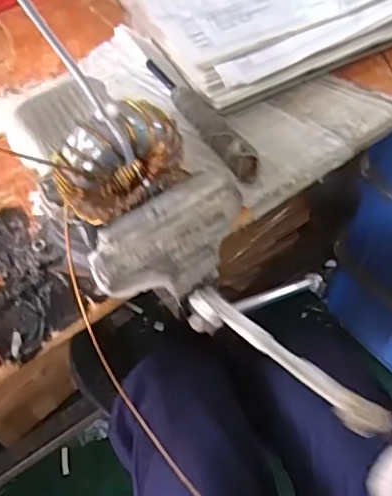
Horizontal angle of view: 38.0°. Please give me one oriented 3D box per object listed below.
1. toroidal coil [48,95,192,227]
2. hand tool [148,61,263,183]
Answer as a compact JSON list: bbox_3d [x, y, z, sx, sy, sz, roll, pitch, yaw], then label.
[{"bbox_3d":[-0.044,-0.051,0.336,0.075,0.066,0.031,-11,57,-6],"label":"toroidal coil"},{"bbox_3d":[0.002,-0.133,0.559,0.023,0.030,0.191,-28,60,-16],"label":"hand tool"}]

